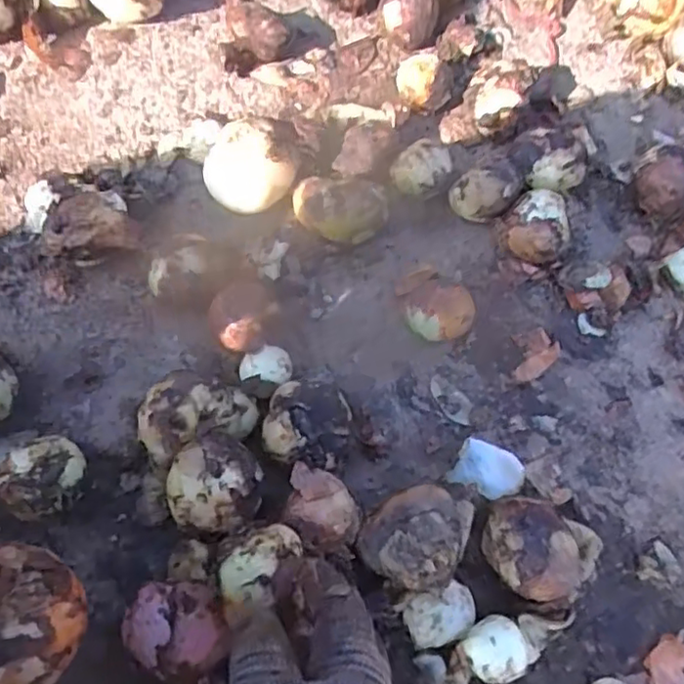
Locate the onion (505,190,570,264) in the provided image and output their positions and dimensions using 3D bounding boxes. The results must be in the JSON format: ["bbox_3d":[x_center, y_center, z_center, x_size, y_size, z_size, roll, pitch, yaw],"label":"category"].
[{"bbox_3d":[0.165,-0.094,0.554,0.048,0.051,0.046,1,66,-2],"label":"onion"}]

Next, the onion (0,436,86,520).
[{"bbox_3d":[-0.205,0.096,0.455,0.048,0.049,0.056,37,69,13],"label":"onion"}]

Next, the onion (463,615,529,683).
[{"bbox_3d":[0.096,0.199,0.422,0.038,0.035,0.037,1,66,-2],"label":"onion"}]

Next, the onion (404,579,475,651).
[{"bbox_3d":[0.065,0.186,0.442,0.047,0.024,0.033,-18,66,-12],"label":"onion"}]

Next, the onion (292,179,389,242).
[{"bbox_3d":[-0.002,-0.115,0.564,0.077,0.056,0.061,-12,65,-9],"label":"onion"}]

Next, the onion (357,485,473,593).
[{"bbox_3d":[0.048,0.130,0.432,0.064,0.050,0.061,21,67,7],"label":"onion"}]

